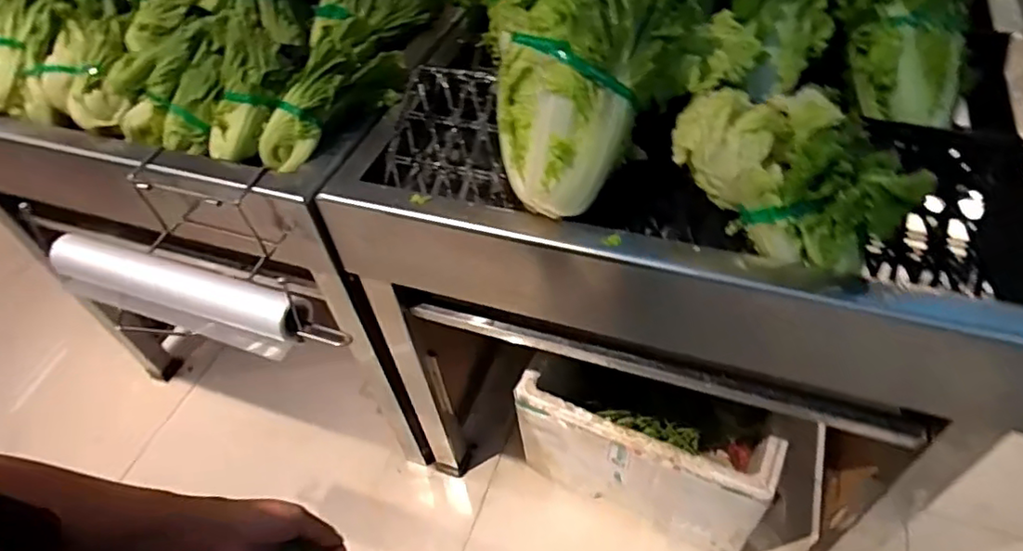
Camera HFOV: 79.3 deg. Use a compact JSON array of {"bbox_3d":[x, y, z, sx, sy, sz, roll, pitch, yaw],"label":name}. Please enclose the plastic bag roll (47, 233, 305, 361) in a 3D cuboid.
[{"bbox_3d":[-0.424,0.019,0.771,0.377,0.061,0.065,13,52,17],"label":"plastic bag roll"}]

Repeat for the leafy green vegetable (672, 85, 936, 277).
[{"bbox_3d":[0.273,-0.103,0.606,0.226,0.131,0.108,19,54,21],"label":"leafy green vegetable"}]

